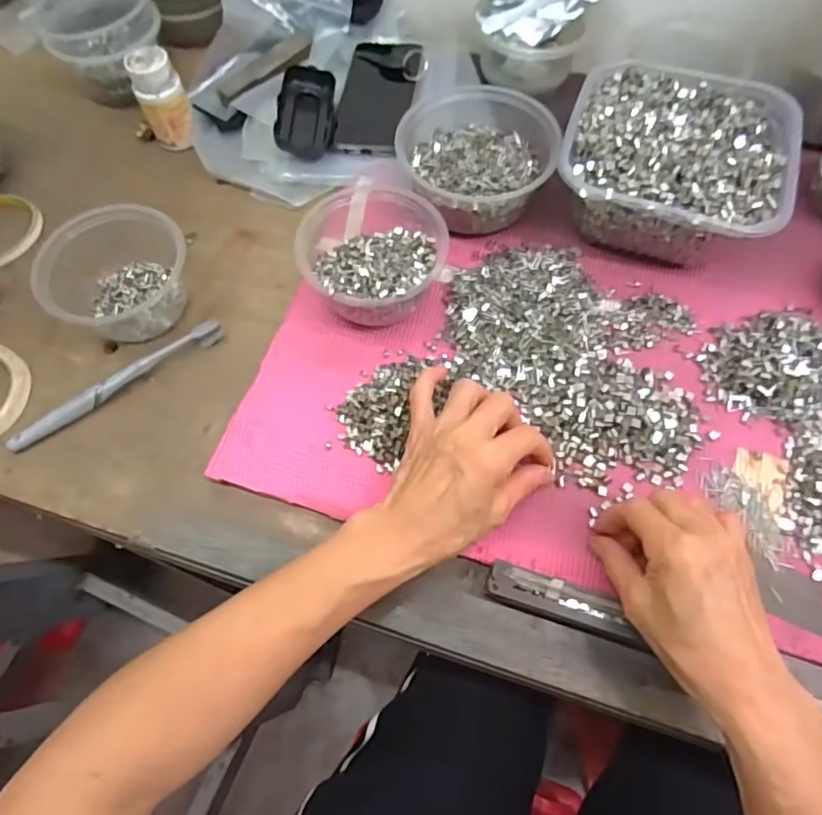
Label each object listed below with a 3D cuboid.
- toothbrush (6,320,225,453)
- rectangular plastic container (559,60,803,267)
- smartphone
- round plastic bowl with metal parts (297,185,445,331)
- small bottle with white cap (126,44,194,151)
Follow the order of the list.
[{"bbox_3d":[-0.240,-0.022,0.465,0.181,0.011,0.019,-34,69,-13],"label":"toothbrush"},{"bbox_3d":[0.221,-0.209,0.487,0.173,0.074,0.162,20,68,11],"label":"rectangular plastic container"},{"bbox_3d":[-0.032,-0.326,0.580,0.073,0.015,0.163,6,66,5],"label":"smartphone"},{"bbox_3d":[-0.030,-0.118,0.460,0.110,0.061,0.115,-1,66,2],"label":"round plastic bowl with metal parts"},{"bbox_3d":[-0.239,-0.300,0.546,0.039,0.074,0.041,13,67,8],"label":"small bottle with white cap"}]

